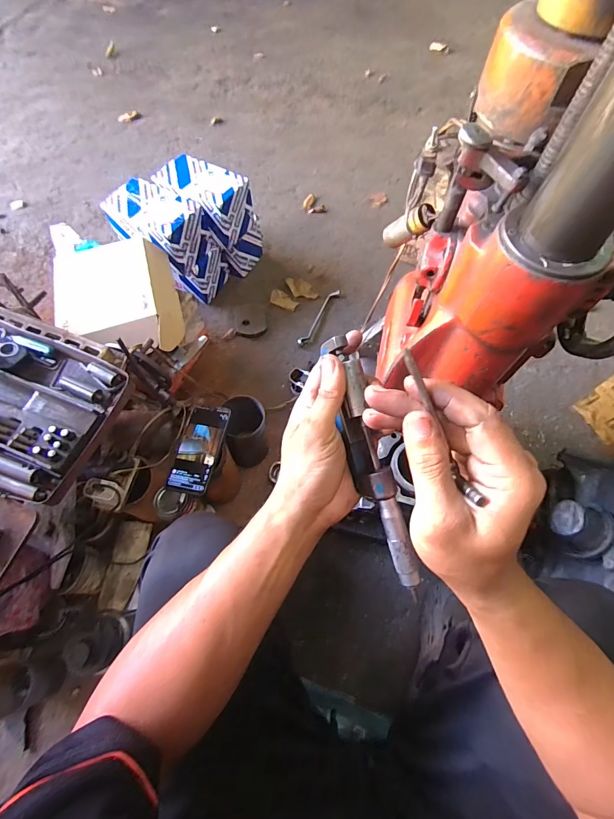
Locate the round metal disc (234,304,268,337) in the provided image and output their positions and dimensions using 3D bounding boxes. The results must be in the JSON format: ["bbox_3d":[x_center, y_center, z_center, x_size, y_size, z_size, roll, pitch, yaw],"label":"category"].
[{"bbox_3d":[-0.160,-0.256,1.052,0.087,0.007,0.104,-6,64,-3],"label":"round metal disc"}]

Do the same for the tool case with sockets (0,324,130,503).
[{"bbox_3d":[-0.460,-0.022,0.535,0.372,0.046,0.224,17,65,8],"label":"tool case with sockets"}]

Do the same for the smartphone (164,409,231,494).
[{"bbox_3d":[-0.198,0.069,0.682,0.078,0.015,0.165,11,64,5],"label":"smartphone"}]

